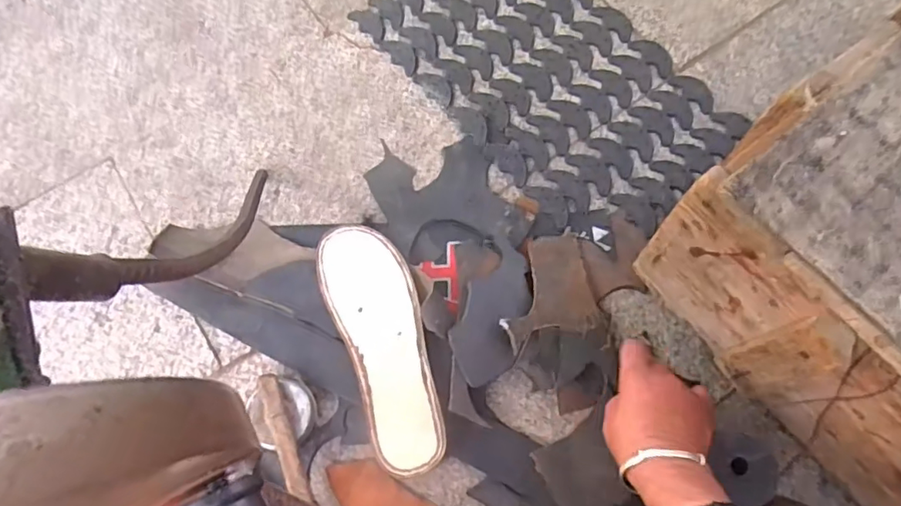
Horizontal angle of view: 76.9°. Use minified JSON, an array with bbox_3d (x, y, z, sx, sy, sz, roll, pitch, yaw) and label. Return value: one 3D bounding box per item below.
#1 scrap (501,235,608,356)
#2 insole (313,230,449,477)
[{"bbox_3d":[0.091,0.033,0.550,0.099,0.008,0.107,-9,60,-11],"label":"scrap"},{"bbox_3d":[-0.061,0.082,0.536,0.078,0.006,0.239,-19,71,-10],"label":"insole"}]

